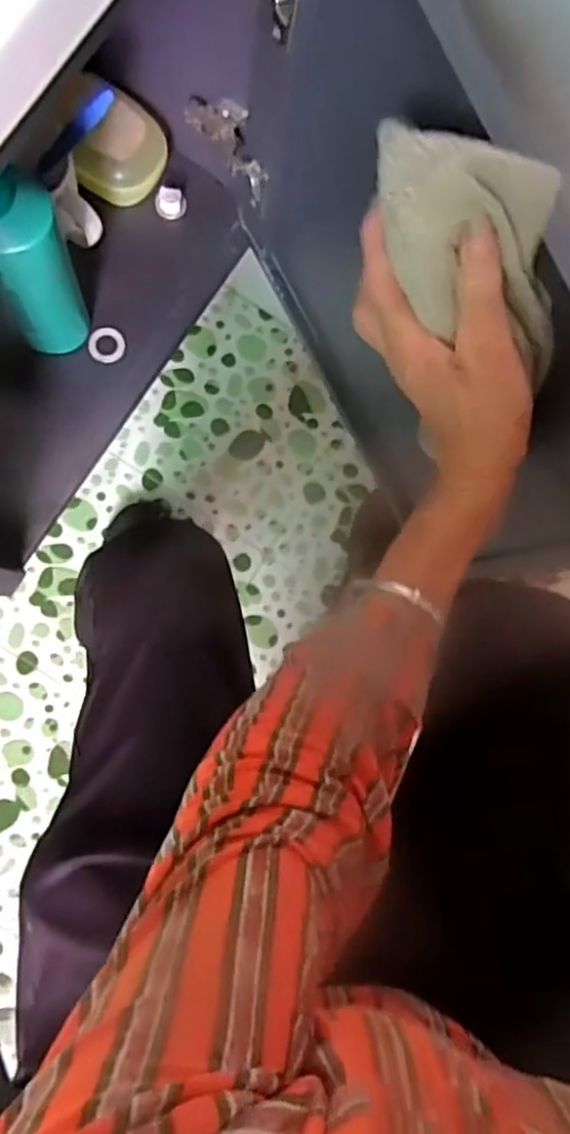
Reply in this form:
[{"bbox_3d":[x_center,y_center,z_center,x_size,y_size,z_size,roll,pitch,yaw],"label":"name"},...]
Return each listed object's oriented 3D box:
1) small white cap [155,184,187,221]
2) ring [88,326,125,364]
[{"bbox_3d":[-0.114,-0.361,0.684,0.029,0.026,0.025,-7,88,-10],"label":"small white cap"},{"bbox_3d":[-0.173,-0.218,0.673,0.034,0.011,0.034,1,87,-10],"label":"ring"}]

